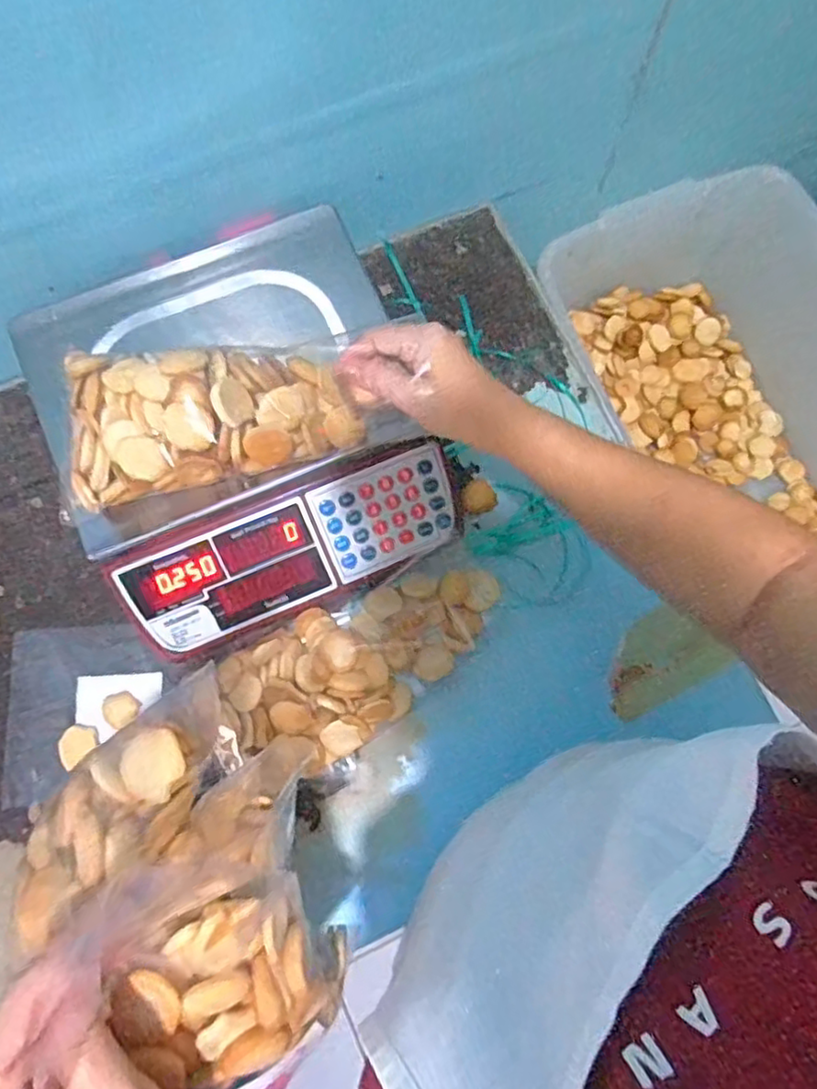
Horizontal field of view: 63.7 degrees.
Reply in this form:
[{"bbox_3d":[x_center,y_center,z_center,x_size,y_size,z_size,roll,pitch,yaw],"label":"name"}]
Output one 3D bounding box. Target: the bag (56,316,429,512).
[{"bbox_3d":[-0.143,-0.103,0.487,0.215,0.063,0.107,-12,75,-9],"label":"bag"}]

